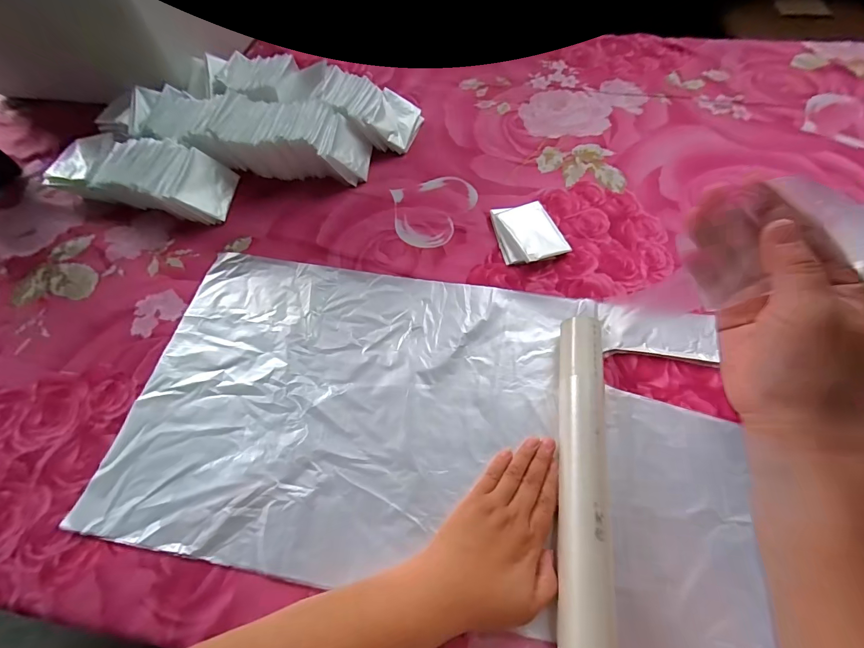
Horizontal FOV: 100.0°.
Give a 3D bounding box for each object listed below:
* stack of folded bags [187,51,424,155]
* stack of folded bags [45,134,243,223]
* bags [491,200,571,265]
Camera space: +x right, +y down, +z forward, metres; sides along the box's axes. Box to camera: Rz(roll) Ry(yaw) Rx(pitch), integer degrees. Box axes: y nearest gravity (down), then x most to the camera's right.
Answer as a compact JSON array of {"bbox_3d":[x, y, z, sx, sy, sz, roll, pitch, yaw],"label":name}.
[{"bbox_3d":[-0.199,-0.341,0.556,0.354,0.071,0.105,14,64,10],"label":"stack of folded bags"},{"bbox_3d":[-0.390,-0.198,0.492,0.231,0.051,0.100,10,63,8],"label":"stack of folded bags"},{"bbox_3d":[0.119,-0.113,0.449,0.076,0.015,0.086,-14,63,-4],"label":"bags"}]

